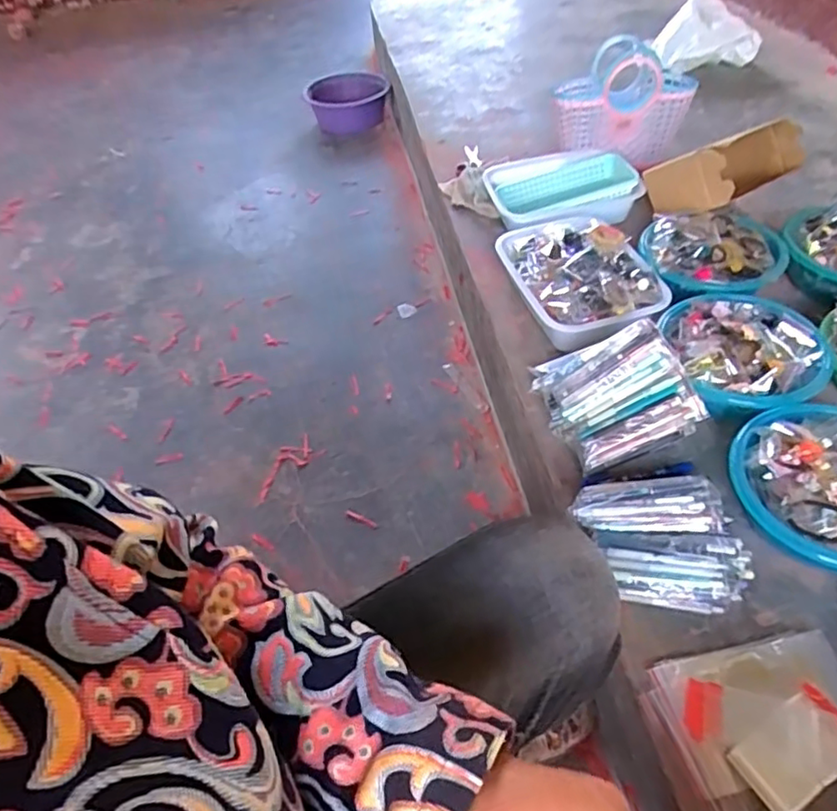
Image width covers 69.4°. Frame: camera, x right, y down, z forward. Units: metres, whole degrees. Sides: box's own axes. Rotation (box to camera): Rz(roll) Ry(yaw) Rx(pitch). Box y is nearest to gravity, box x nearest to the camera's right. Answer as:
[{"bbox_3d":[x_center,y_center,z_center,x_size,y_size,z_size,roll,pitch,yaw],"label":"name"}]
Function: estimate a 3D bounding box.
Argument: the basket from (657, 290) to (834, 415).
[{"bbox_3d":[0.449,-0.092,0.838,0.215,0.071,0.220,18,50,19],"label":"basket"}]

